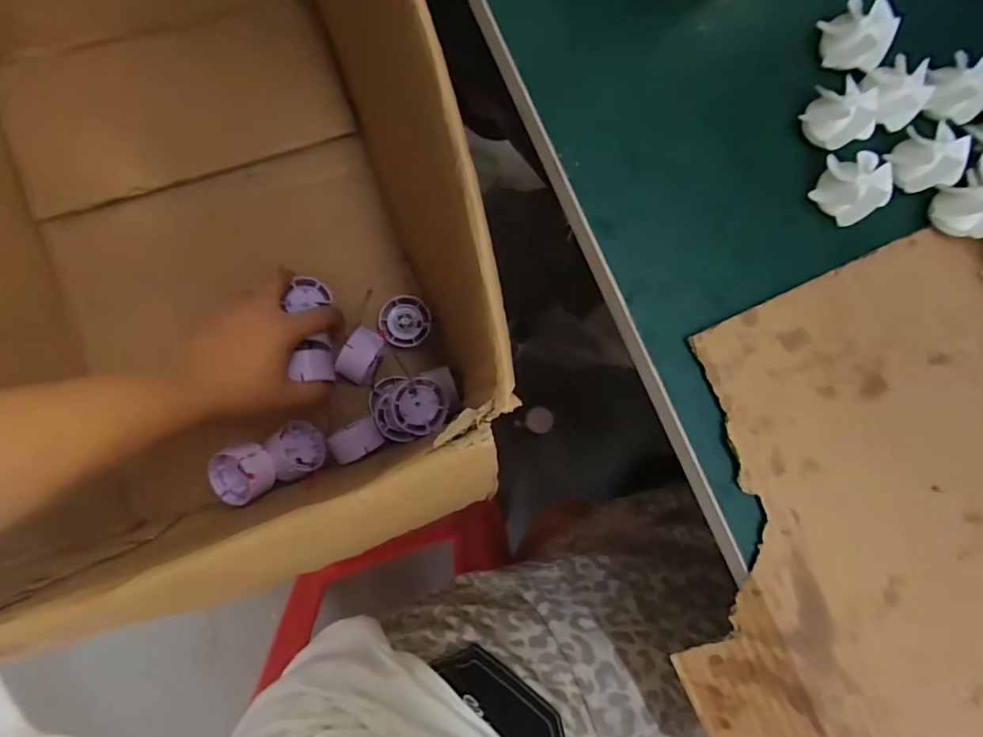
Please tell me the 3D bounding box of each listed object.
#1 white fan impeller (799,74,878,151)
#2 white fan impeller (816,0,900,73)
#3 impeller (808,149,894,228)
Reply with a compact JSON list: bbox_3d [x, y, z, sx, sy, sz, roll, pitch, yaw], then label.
[{"bbox_3d":[0.169,-0.124,0.254,0.026,0.019,0.030,-19,89,-7],"label":"white fan impeller"},{"bbox_3d":[0.178,-0.164,0.256,0.027,0.023,0.033,-4,87,-6],"label":"white fan impeller"},{"bbox_3d":[0.175,-0.089,0.252,0.027,0.021,0.031,-38,92,-7],"label":"impeller"}]

